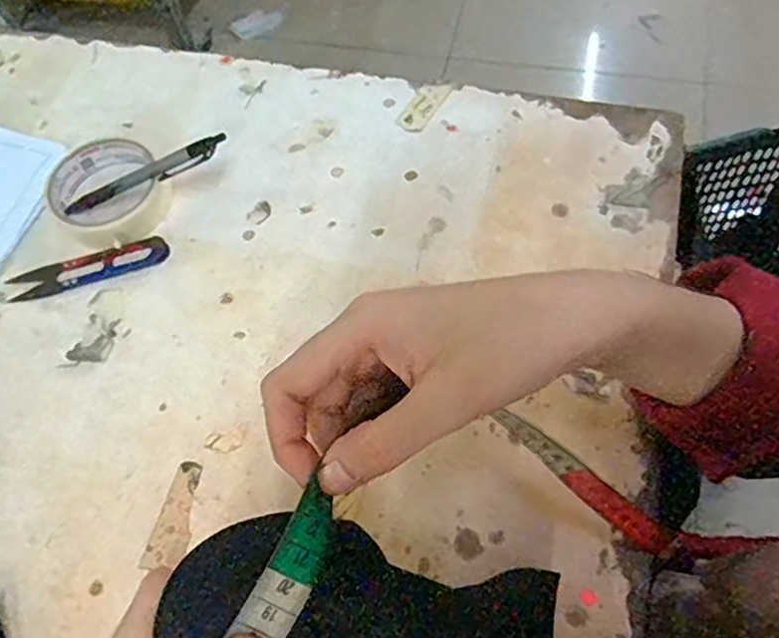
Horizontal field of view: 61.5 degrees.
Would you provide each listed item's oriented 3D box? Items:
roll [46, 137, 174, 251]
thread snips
[{"bbox_3d":[-0.212,-0.096,0.496,0.095,0.023,0.079,40,72,20],"label":"roll"},{"bbox_3d":[-0.219,-0.037,0.478,0.117,0.006,0.025,-15,64,-3],"label":"thread snips"}]

